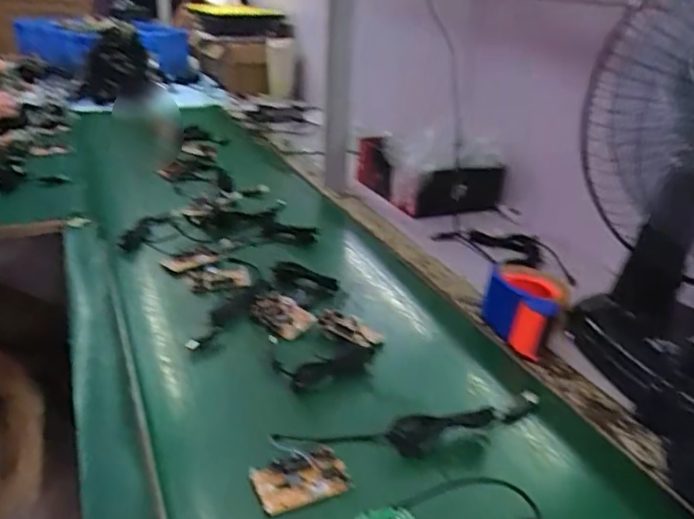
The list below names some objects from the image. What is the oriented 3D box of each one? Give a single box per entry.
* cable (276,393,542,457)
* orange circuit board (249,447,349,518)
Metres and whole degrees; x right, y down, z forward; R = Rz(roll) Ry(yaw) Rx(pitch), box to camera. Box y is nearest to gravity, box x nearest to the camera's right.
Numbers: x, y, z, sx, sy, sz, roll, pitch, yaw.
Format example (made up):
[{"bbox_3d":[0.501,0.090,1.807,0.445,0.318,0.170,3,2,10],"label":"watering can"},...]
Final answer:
[{"bbox_3d":[0.069,0.162,0.572,0.268,0.024,0.049,-5,26,-14],"label":"cable"},{"bbox_3d":[-0.039,0.189,0.516,0.076,0.015,0.046,-12,29,-26],"label":"orange circuit board"}]

